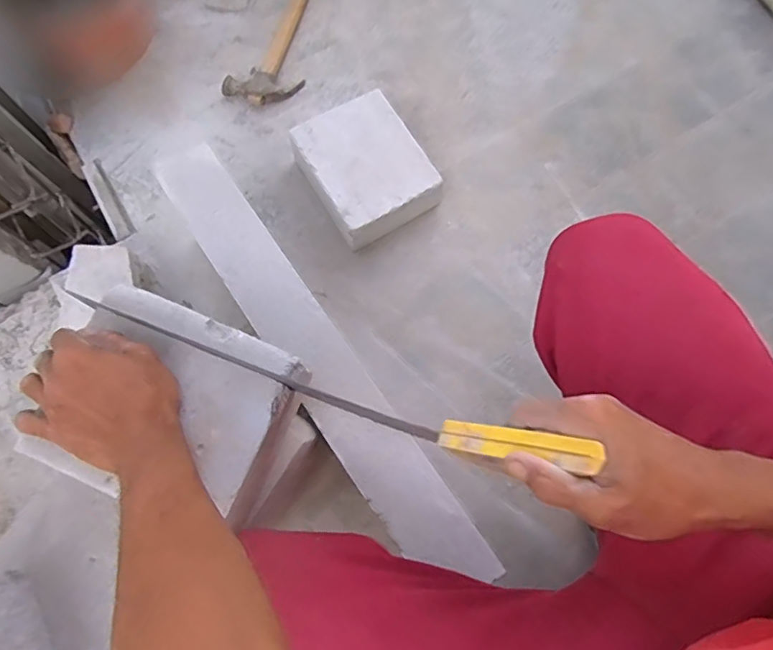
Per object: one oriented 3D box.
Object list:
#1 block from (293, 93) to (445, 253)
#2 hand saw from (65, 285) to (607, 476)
[{"bbox_3d":[-0.028,-0.232,0.847,0.169,0.090,0.212,-26,81,-8],"label":"block"},{"bbox_3d":[-0.073,0.040,0.457,0.467,0.073,0.029,16,74,22],"label":"hand saw"}]

